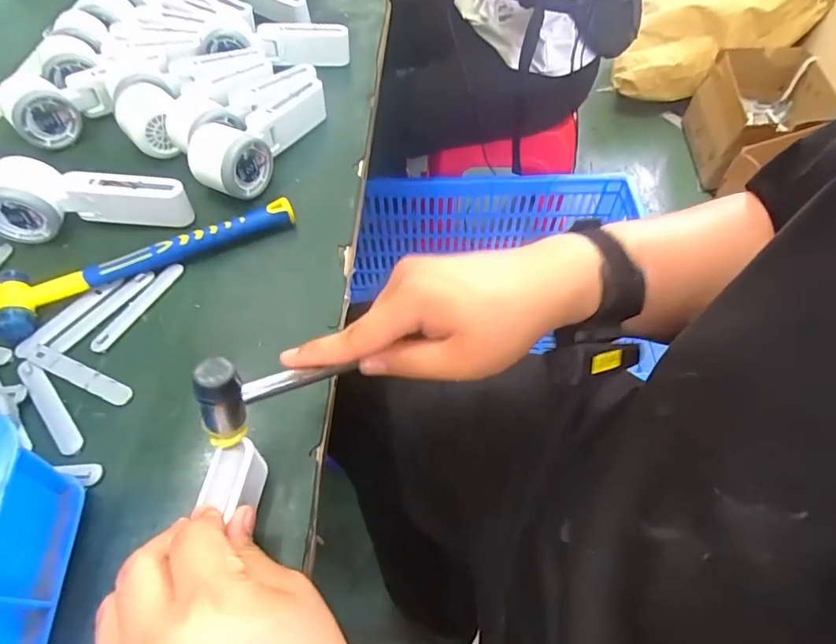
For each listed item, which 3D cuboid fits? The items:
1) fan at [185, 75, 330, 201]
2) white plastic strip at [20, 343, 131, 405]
[{"bbox_3d":[-0.151,-0.188,0.482,0.045,0.053,0.160,22,60,15],"label":"fan"},{"bbox_3d":[-0.256,0.038,0.371,0.097,0.006,0.014,20,59,14],"label":"white plastic strip"}]

